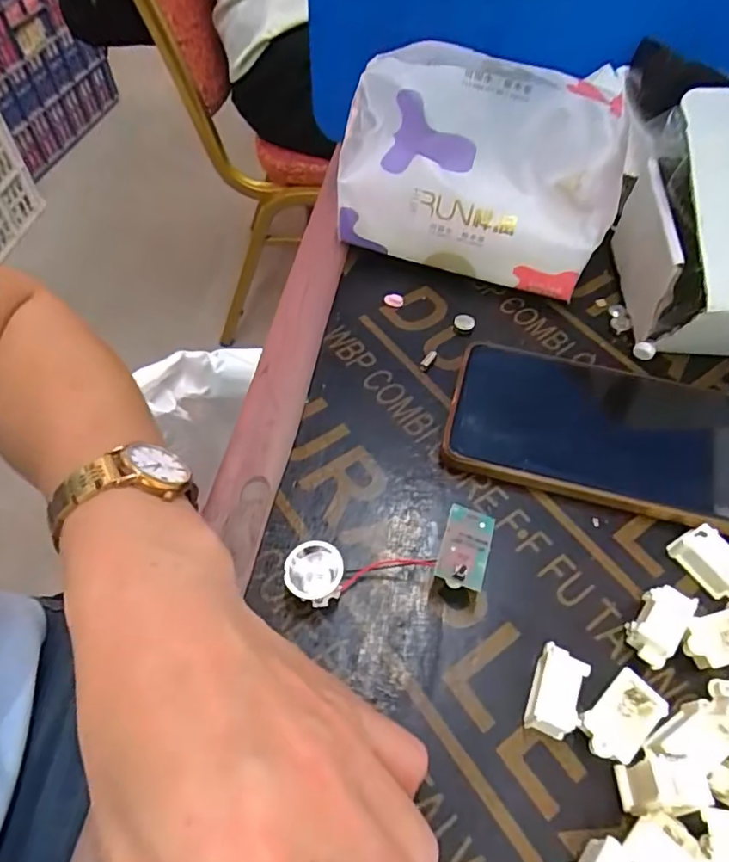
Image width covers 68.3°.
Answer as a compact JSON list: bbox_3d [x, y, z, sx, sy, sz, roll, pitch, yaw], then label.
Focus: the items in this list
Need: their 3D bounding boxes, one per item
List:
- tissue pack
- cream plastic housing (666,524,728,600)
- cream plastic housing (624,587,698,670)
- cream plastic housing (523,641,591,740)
[{"bbox_3d":[0.062,-0.142,0.302,0.142,0.099,0.062,17,57,10],"label":"tissue pack"},{"bbox_3d":[0.144,0.053,0.222,0.016,0.014,0.029,-31,62,-20],"label":"cream plastic housing"},{"bbox_3d":[0.111,0.075,0.207,0.017,0.016,0.028,35,62,20],"label":"cream plastic housing"},{"bbox_3d":[0.067,0.094,0.193,0.017,0.017,0.027,23,58,13],"label":"cream plastic housing"}]

